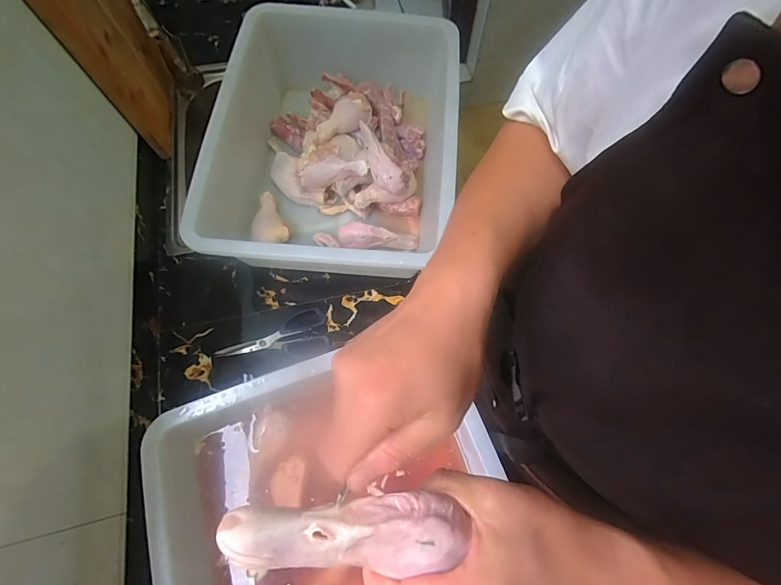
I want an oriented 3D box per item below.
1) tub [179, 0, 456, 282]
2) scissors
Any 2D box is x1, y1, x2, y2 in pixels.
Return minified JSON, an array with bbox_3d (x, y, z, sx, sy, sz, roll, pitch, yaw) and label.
[{"bbox_3d":[-0.092,-0.258,0.700,0.383,0.167,0.476,1,70,0],"label":"tub"},{"bbox_3d":[-0.195,0.084,0.650,0.180,0.009,0.080,-17,71,-6],"label":"scissors"}]

